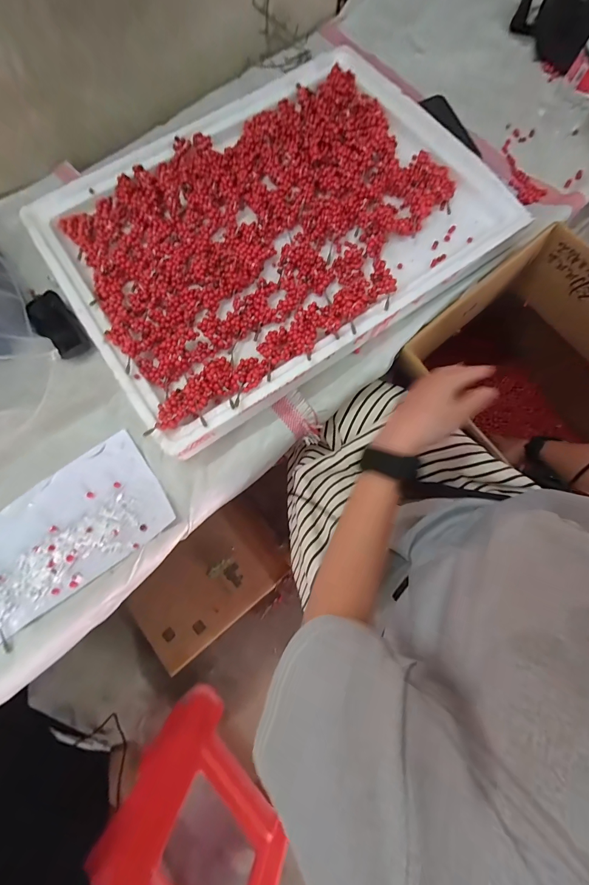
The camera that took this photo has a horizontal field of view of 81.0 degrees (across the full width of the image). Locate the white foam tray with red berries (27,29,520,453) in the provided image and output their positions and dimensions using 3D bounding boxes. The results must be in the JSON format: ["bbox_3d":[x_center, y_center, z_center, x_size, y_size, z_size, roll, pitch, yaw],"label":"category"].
[{"bbox_3d":[-0.038,-0.323,0.503,0.590,0.045,0.471,-35,77,-7],"label":"white foam tray with red berries"}]

